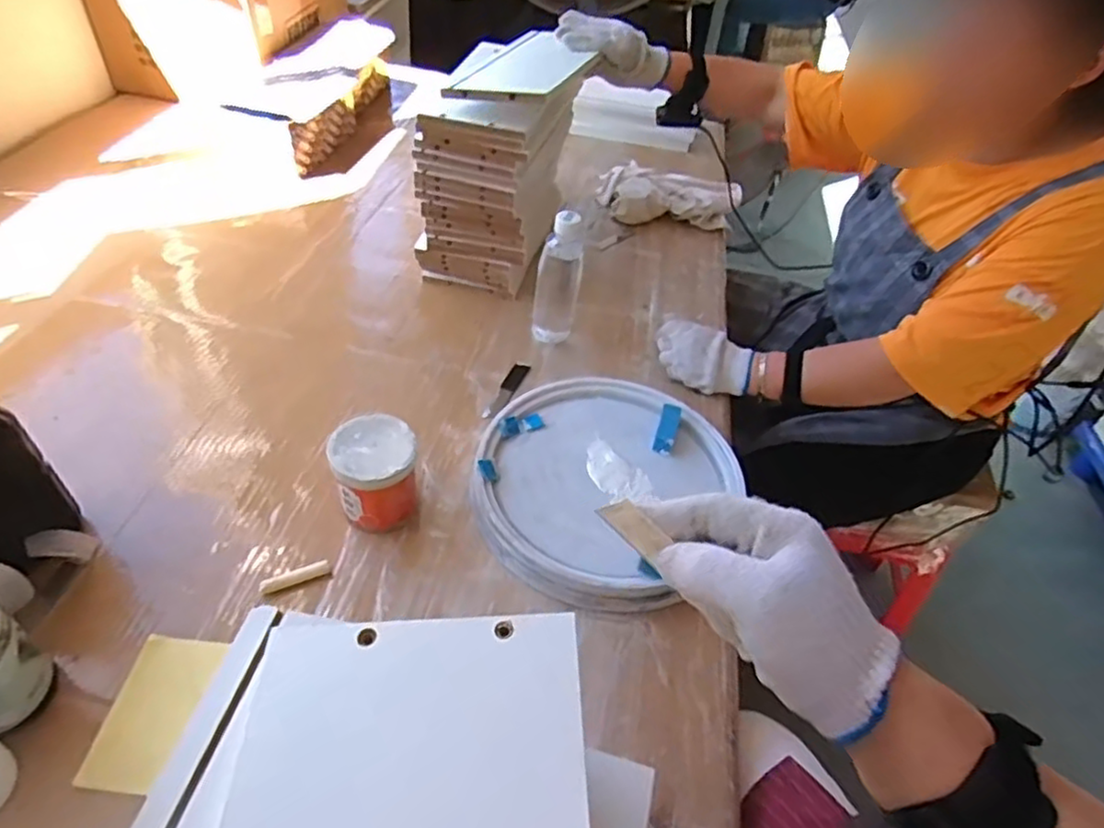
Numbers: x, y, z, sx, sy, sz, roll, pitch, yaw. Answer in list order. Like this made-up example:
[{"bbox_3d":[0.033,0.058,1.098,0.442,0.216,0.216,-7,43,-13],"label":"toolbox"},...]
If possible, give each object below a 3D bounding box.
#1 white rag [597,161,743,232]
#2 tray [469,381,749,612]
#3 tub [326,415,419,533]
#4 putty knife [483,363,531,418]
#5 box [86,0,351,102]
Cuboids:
[{"bbox_3d":[0.212,-0.395,1.247,0.266,0.043,0.154,13,46,6],"label":"white rag"},{"bbox_3d":[0.051,0.071,0.761,0.259,0.035,0.288,26,48,18],"label":"tray"},{"bbox_3d":[-0.179,0.065,0.693,0.079,0.095,0.078,3,45,-4],"label":"tub"},{"bbox_3d":[-0.058,-0.030,0.877,0.020,0.006,0.114,18,46,11],"label":"putty knife"},{"bbox_3d":[-0.670,-0.843,1.413,0.335,0.236,0.473,11,45,4],"label":"box"}]

